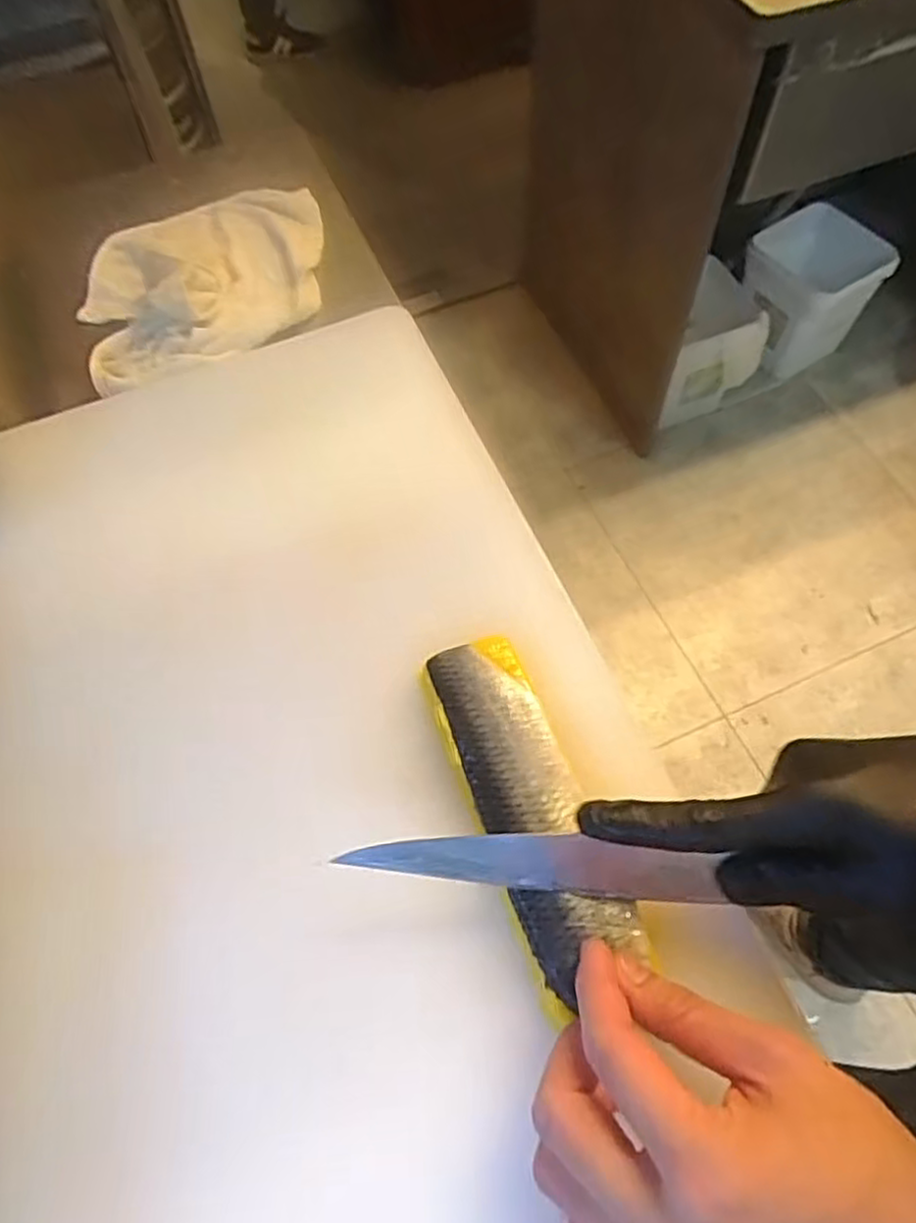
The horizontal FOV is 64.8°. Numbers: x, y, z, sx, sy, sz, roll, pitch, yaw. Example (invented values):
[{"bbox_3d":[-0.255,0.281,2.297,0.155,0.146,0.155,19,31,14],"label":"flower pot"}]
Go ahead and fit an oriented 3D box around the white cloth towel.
[{"bbox_3d":[-0.180,-0.246,0.520,0.192,0.032,0.185,-22,64,-9],"label":"white cloth towel"}]

